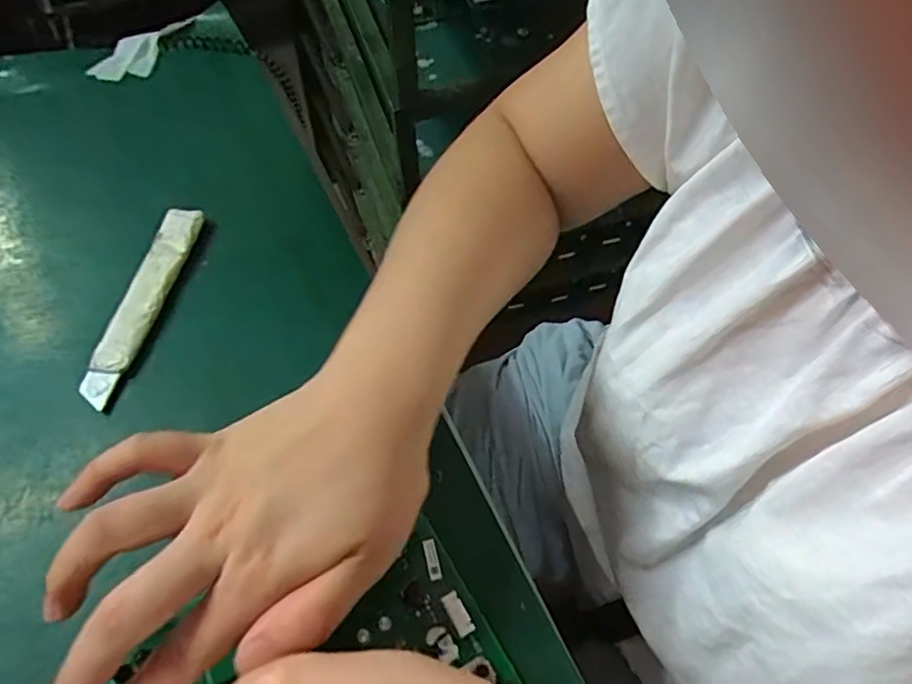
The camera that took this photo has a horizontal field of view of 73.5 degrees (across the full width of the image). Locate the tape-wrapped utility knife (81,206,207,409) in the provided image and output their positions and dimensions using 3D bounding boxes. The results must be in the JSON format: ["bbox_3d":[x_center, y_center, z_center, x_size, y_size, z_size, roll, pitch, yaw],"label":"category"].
[{"bbox_3d":[-0.180,-0.025,0.348,0.023,0.011,0.131,9,59,5],"label":"tape-wrapped utility knife"}]

